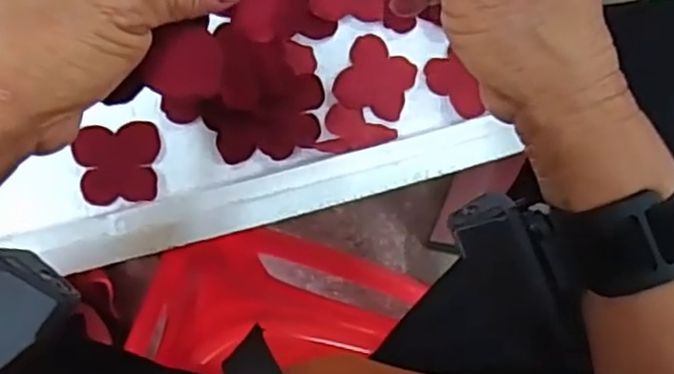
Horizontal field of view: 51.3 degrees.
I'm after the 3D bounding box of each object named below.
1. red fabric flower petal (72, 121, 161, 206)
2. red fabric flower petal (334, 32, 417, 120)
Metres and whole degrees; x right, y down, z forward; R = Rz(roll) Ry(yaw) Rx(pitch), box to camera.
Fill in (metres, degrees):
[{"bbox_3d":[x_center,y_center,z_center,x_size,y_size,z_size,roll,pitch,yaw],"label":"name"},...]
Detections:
[{"bbox_3d":[-0.132,-0.014,0.424,0.048,0.005,0.048,-3,85,-12],"label":"red fabric flower petal"},{"bbox_3d":[0.026,-0.071,0.464,0.047,0.004,0.049,26,82,-8],"label":"red fabric flower petal"}]

